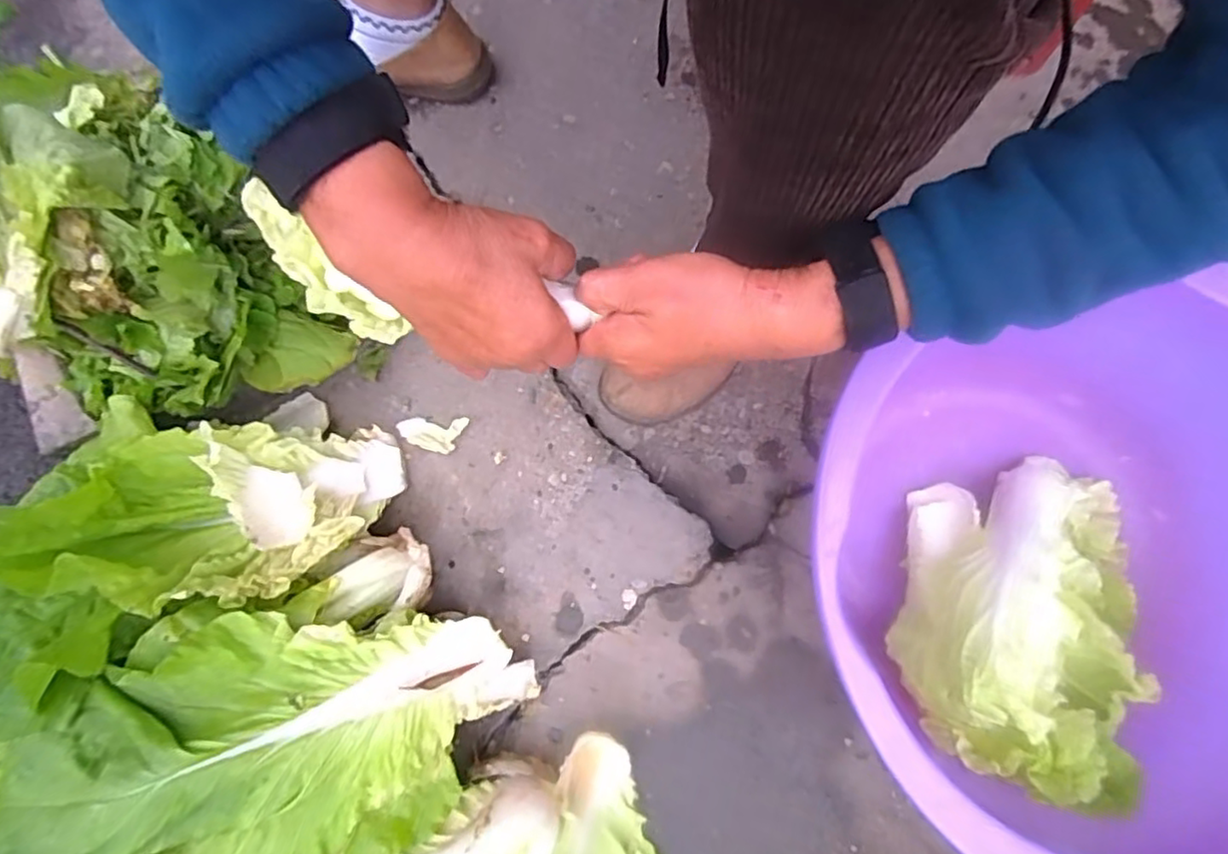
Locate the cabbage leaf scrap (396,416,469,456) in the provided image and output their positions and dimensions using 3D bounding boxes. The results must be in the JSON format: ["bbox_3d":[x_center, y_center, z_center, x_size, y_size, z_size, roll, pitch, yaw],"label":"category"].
[{"bbox_3d":[-0.163,0.006,0.577,0.063,0.010,0.032,3,72,-1],"label":"cabbage leaf scrap"}]

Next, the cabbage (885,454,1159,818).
[{"bbox_3d":[0.324,0.134,0.495,0.171,0.103,0.257,17,73,4],"label":"cabbage"}]

